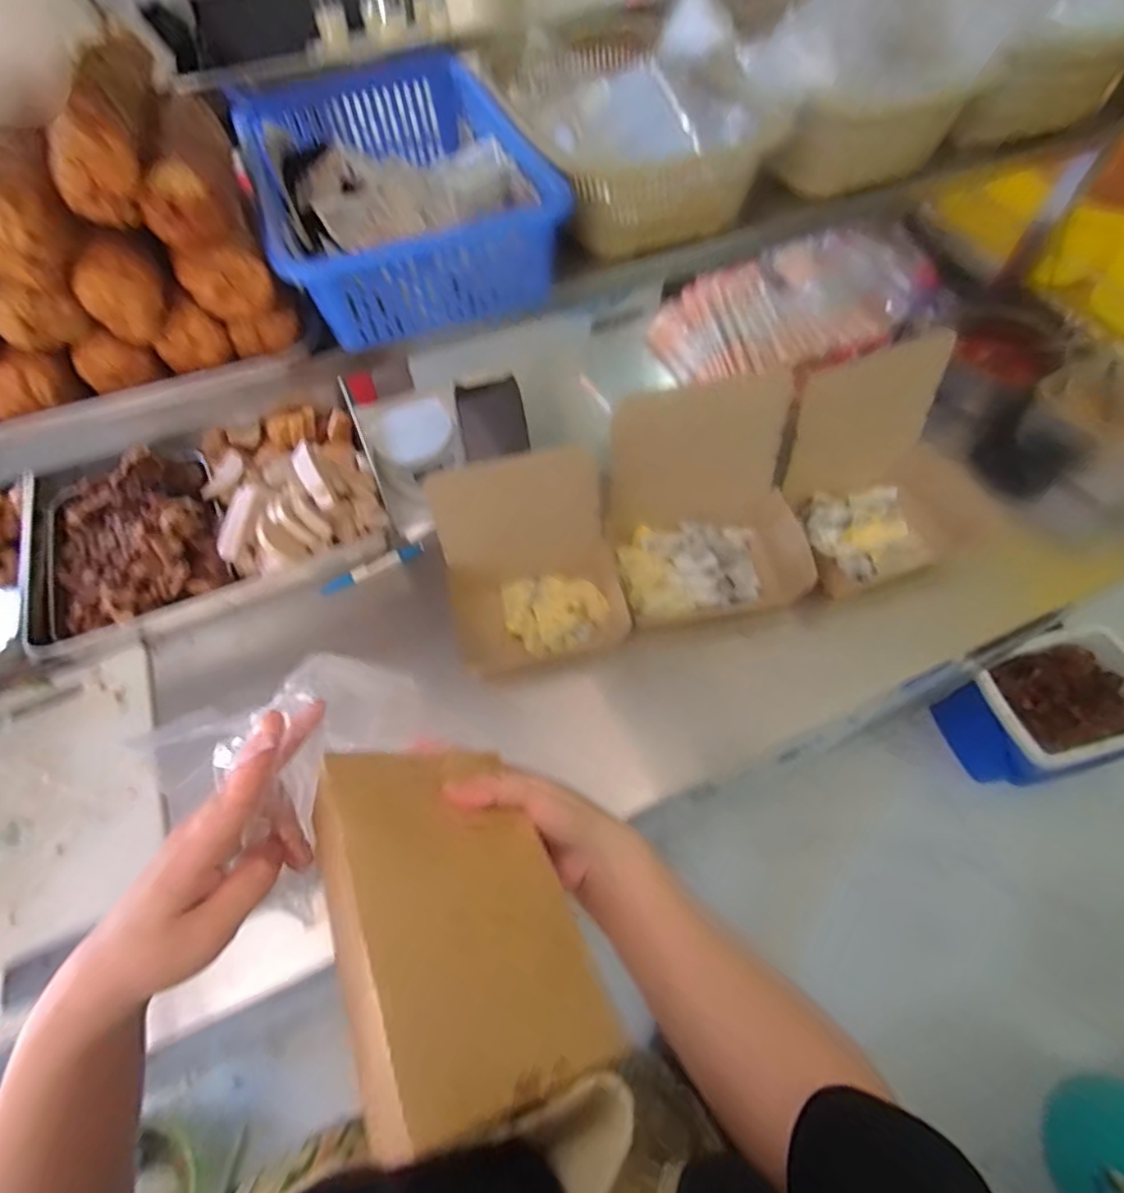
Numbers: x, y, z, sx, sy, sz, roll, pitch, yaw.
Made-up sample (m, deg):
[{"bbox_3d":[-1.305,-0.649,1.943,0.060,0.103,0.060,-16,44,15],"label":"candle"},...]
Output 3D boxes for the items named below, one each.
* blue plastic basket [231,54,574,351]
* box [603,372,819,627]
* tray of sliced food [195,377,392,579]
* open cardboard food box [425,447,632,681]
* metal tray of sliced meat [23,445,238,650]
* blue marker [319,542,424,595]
[{"bbox_3d":[-0.156,-0.372,0.534,0.235,0.081,0.312,-24,63,-9],"label":"blue plastic basket"},{"bbox_3d":[0.165,-0.100,0.658,0.219,0.169,0.203,-10,61,-2],"label":"box"},{"bbox_3d":[-0.352,-0.154,0.742,0.200,0.076,0.270,-23,63,-9],"label":"tray of sliced food"},{"bbox_3d":[-0.034,-0.033,0.638,0.196,0.155,0.171,-16,62,-5],"label":"open cardboard food box"},{"bbox_3d":[-0.534,-0.067,0.696,0.219,0.051,0.247,-25,63,-10],"label":"metal tray of sliced meat"},{"bbox_3d":[-0.241,-0.037,0.735,0.133,0.022,0.015,-29,64,-12],"label":"blue marker"}]

